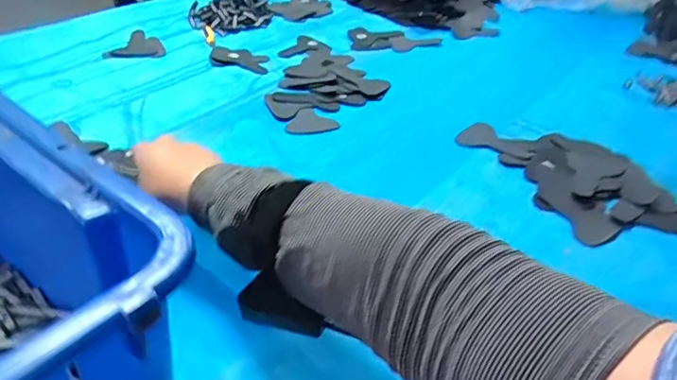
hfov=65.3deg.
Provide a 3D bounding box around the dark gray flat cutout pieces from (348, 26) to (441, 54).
[{"bbox_3d":[0.101,-0.274,0.968,0.168,0.011,0.065,10,37,5],"label":"dark gray flat cutout pieces"}]

